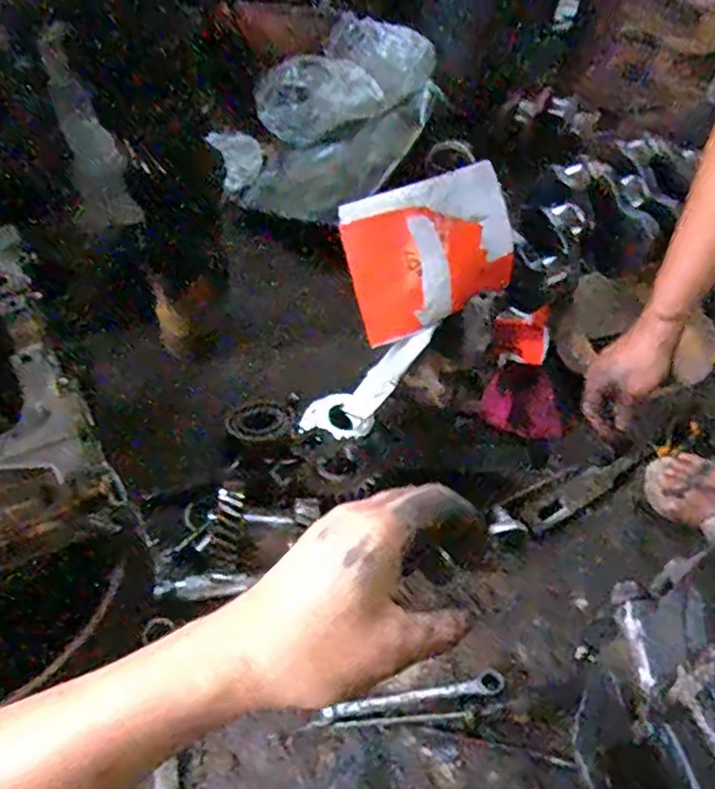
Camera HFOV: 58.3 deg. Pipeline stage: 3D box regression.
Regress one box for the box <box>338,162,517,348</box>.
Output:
[{"bbox_3d":[0.091,-0.168,0.755,0.207,0.166,0.032,-22,25,-11],"label":"box"}]

